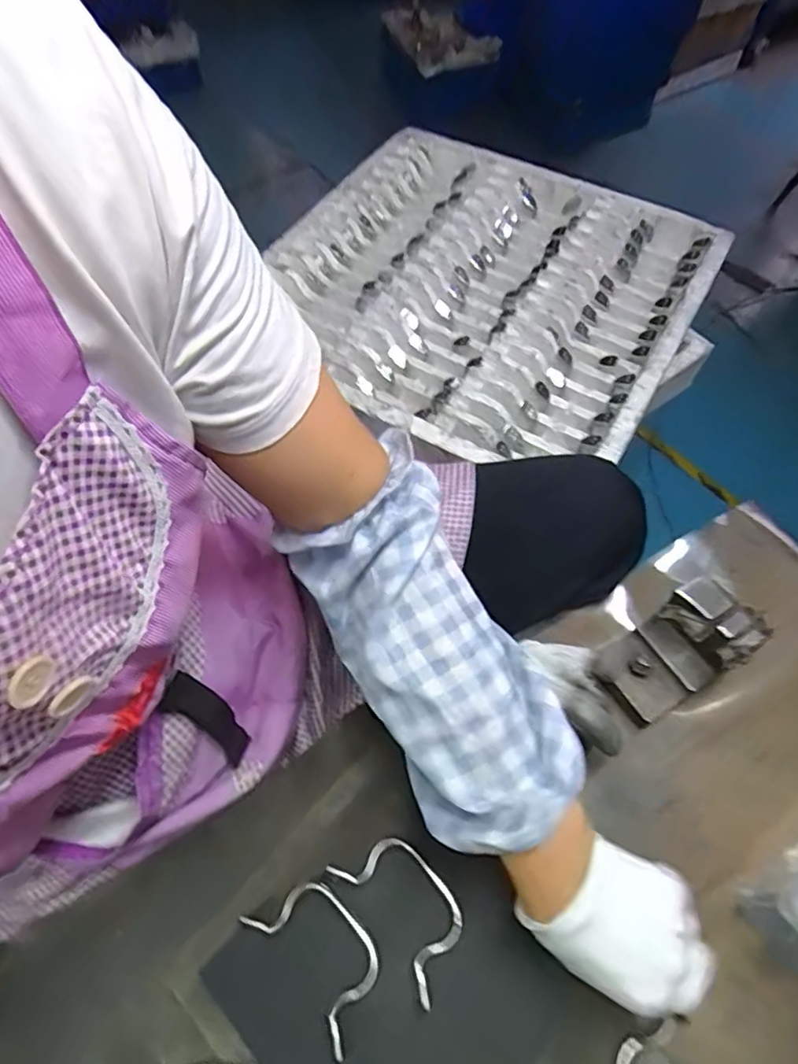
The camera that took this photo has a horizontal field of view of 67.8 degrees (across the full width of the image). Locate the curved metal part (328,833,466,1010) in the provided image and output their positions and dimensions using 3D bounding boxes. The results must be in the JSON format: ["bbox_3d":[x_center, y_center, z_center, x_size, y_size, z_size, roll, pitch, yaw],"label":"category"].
[{"bbox_3d":[0.005,0.239,0.381,0.051,0.013,0.092,-36,66,-19],"label":"curved metal part"}]

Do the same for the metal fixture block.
[{"bbox_3d":[0.205,0.095,0.447,0.107,0.086,0.062,-29,64,-15],"label":"metal fixture block"}]

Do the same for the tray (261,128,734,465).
[{"bbox_3d":[0.108,-0.336,0.810,0.531,0.033,0.526,28,65,14],"label":"tray"}]

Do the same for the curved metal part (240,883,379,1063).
[{"bbox_3d":[-0.048,0.262,0.372,0.052,0.024,0.092,-39,60,-22],"label":"curved metal part"}]

